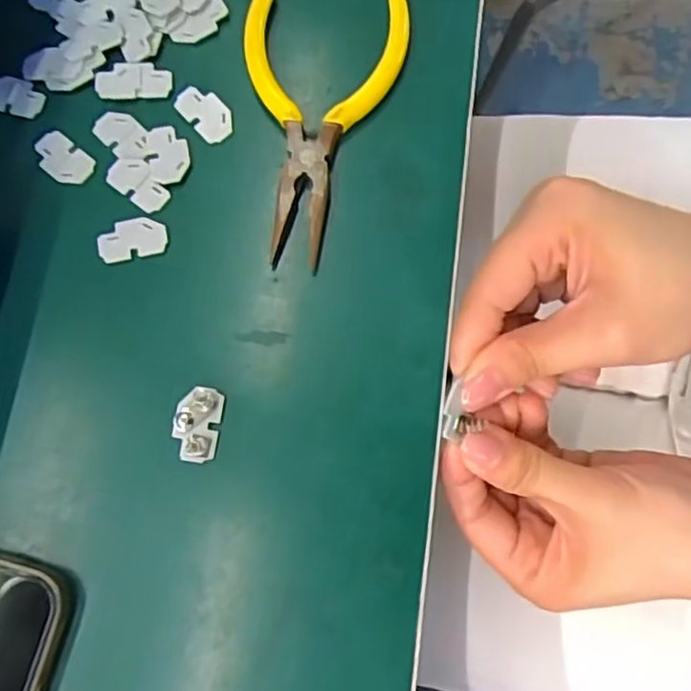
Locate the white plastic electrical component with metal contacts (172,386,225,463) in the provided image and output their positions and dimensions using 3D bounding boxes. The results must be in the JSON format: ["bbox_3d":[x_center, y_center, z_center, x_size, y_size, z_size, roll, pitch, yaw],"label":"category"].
[{"bbox_3d":[-0.053,0.028,0.243,0.015,0.004,0.026,10,77,4],"label":"white plastic electrical component with metal contacts"}]

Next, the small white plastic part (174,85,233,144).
[{"bbox_3d":[-0.057,-0.096,0.274,0.016,0.004,0.027,-43,79,-8],"label":"small white plastic part"}]

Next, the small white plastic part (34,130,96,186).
[{"bbox_3d":[-0.115,-0.076,0.273,0.027,0.004,0.016,38,80,10],"label":"small white plastic part"}]

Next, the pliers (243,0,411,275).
[{"bbox_3d":[-0.011,-0.090,0.269,0.066,0.010,0.118,4,77,3],"label":"pliers"}]

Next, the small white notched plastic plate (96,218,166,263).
[{"bbox_3d":[-0.083,-0.042,0.262,0.027,0.004,0.016,-9,76,0],"label":"small white notched plastic plate"}]

